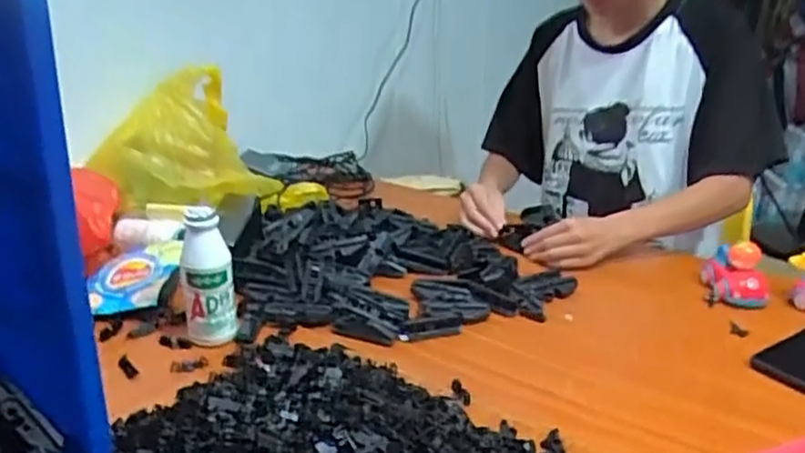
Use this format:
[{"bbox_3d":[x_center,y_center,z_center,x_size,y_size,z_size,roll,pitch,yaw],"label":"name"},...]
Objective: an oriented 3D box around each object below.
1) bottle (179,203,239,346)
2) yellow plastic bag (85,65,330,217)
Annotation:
[{"bbox_3d":[-0.199,0.053,0.707,0.052,0.139,0.045,-5,22,-18],"label":"bottle"},{"bbox_3d":[-0.279,-0.128,1.011,0.310,0.174,0.149,-3,21,-12],"label":"yellow plastic bag"}]

